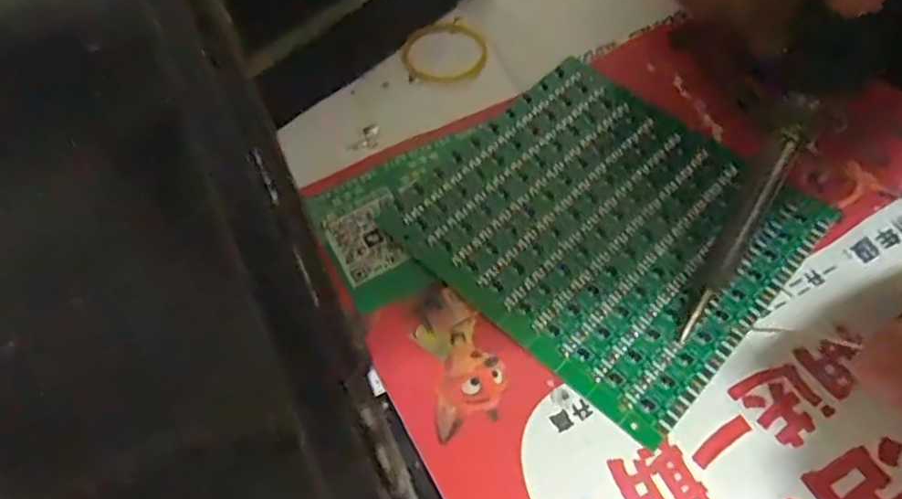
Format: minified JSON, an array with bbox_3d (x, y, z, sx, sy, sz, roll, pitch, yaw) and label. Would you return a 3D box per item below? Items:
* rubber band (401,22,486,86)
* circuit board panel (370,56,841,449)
[{"bbox_3d":[-0.003,-0.073,0.240,0.030,0.004,0.030,-13,57,-7],"label":"rubber band"},{"bbox_3d":[0.044,-0.011,0.196,0.102,0.004,0.093,39,67,22],"label":"circuit board panel"}]

